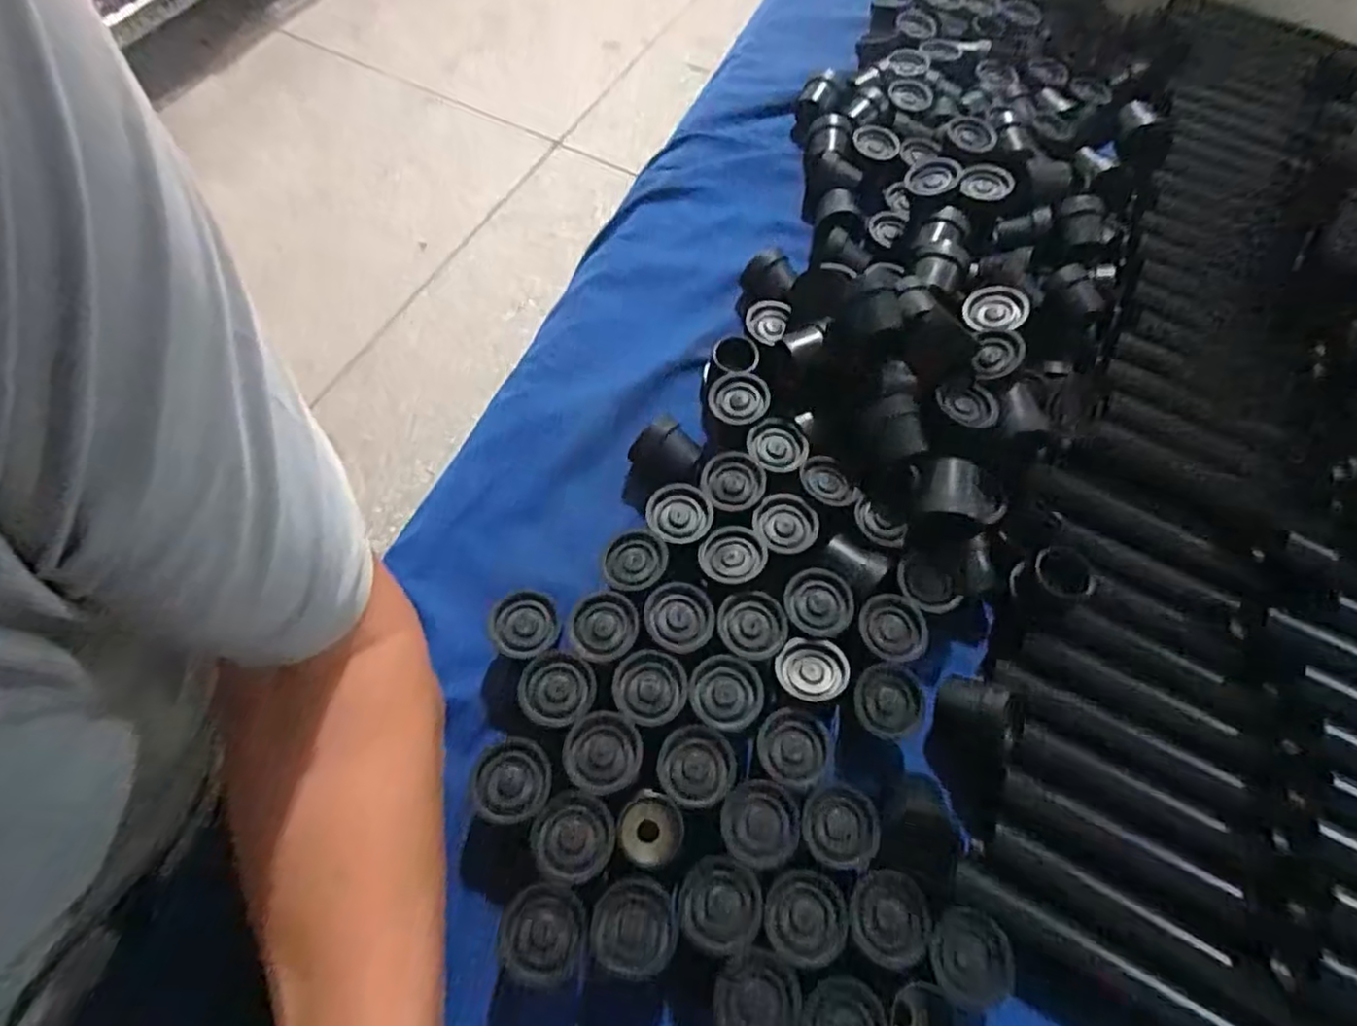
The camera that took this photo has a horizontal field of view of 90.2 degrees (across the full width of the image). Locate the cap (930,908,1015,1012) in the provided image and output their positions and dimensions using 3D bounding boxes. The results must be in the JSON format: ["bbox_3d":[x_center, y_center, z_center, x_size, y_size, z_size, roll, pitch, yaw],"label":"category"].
[{"bbox_3d":[0.124,0.191,0.292,0.036,0.023,0.035,0,63,0],"label":"cap"}]

